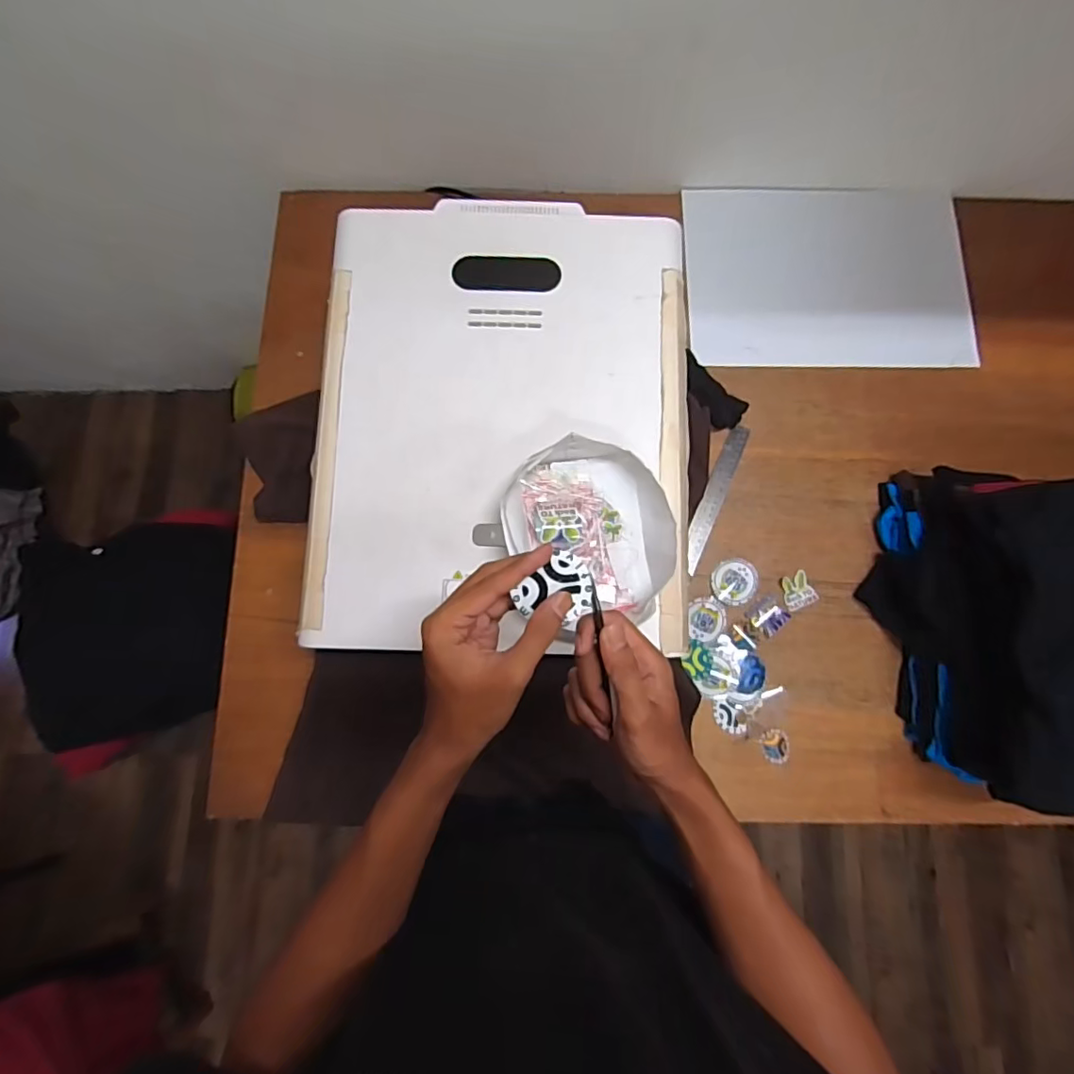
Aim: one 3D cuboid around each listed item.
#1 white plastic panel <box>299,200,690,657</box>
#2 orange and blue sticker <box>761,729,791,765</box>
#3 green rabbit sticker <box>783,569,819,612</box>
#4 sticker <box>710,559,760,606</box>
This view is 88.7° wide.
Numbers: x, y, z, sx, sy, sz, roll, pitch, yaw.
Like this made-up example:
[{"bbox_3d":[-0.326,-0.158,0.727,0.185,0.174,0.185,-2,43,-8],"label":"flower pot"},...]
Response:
[{"bbox_3d":[-0.037,-0.136,0.599,0.400,0.025,0.499,1,80,-1],"label":"white plastic panel"},{"bbox_3d":[0.302,0.264,0.695,0.036,0.004,0.041,6,77,4],"label":"orange and blue sticker"},{"bbox_3d":[0.348,0.072,0.734,0.040,0.006,0.046,-21,81,-5],"label":"green rabbit sticker"},{"bbox_3d":[0.265,0.059,0.732,0.060,0.004,0.062,0,80,-1],"label":"sticker"}]

